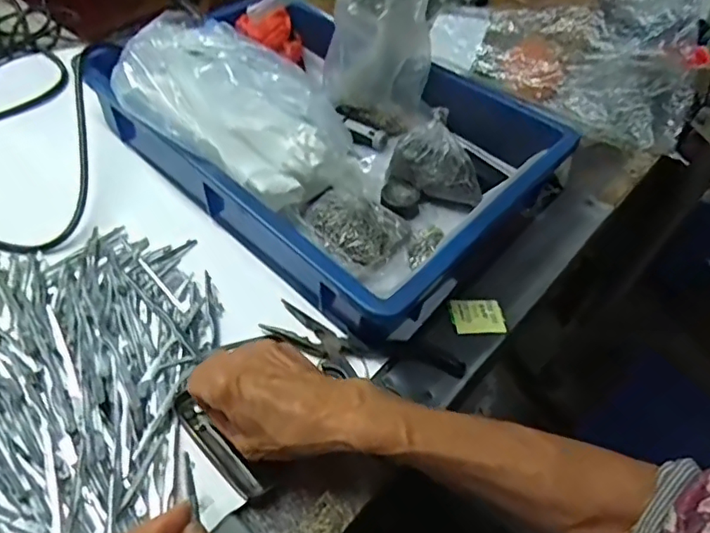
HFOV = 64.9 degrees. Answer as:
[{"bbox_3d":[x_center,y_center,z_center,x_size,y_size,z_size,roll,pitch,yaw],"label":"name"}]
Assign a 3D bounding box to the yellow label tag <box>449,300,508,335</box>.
[{"bbox_3d":[0.105,0.042,0.475,0.045,0.004,0.034,1,48,-5],"label":"yellow label tag"}]

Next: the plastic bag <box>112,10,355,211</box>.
[{"bbox_3d":[-0.101,-0.139,0.486,0.206,0.075,0.113,31,85,-9],"label":"plastic bag"}]

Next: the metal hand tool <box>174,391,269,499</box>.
[{"bbox_3d":[-0.095,0.122,0.382,0.091,0.007,0.016,39,55,24],"label":"metal hand tool"}]

